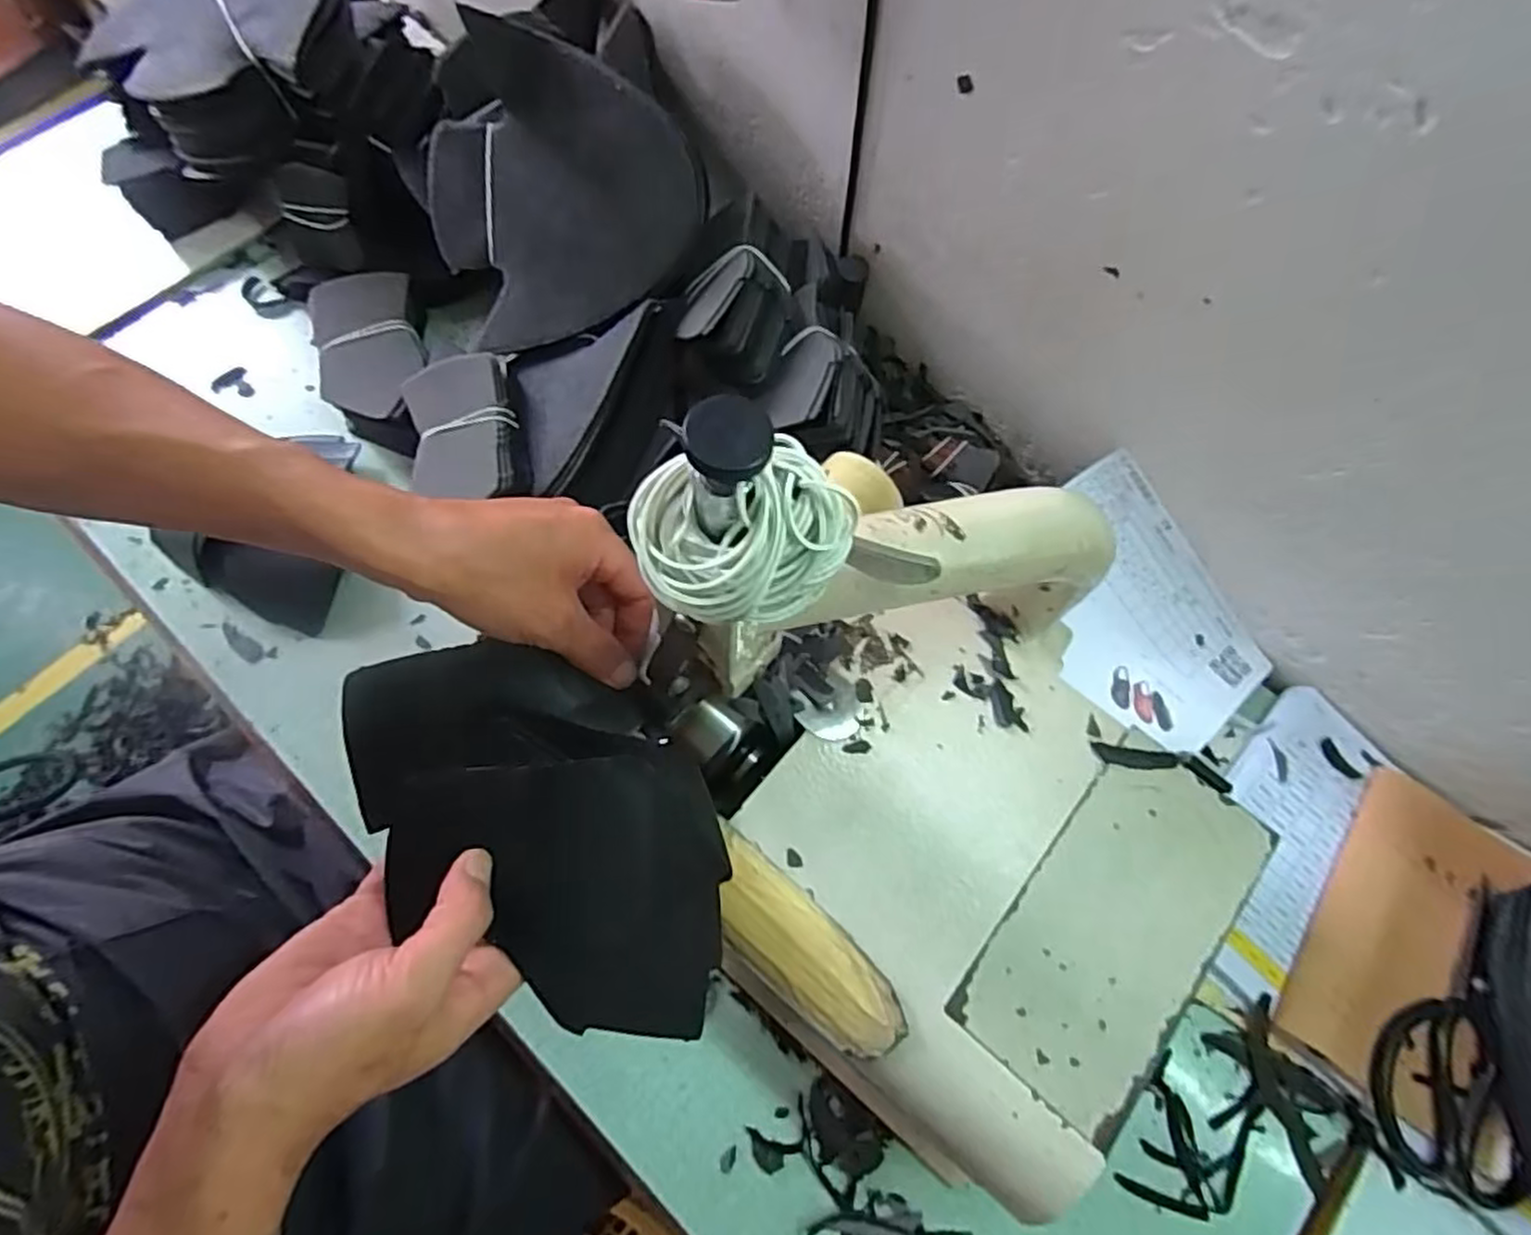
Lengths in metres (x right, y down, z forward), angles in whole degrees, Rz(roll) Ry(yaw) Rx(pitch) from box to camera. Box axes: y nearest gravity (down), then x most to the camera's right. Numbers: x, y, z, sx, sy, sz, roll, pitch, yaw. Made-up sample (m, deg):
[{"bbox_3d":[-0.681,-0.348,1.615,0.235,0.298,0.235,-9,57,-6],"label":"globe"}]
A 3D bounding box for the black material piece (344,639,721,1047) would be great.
[{"bbox_3d":[-0.102,0.093,0.336,0.199,0.038,0.127,27,72,9],"label":"black material piece"}]

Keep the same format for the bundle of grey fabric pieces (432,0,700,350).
[{"bbox_3d":[-0.149,-0.307,0.513,0.181,0.108,0.192,-15,73,-7],"label":"bundle of grey fabric pieces"}]

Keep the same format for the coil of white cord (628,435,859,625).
[{"bbox_3d":[-0.010,-0.029,0.222,0.061,0.039,0.057,1,71,-2],"label":"coil of white cord"}]

